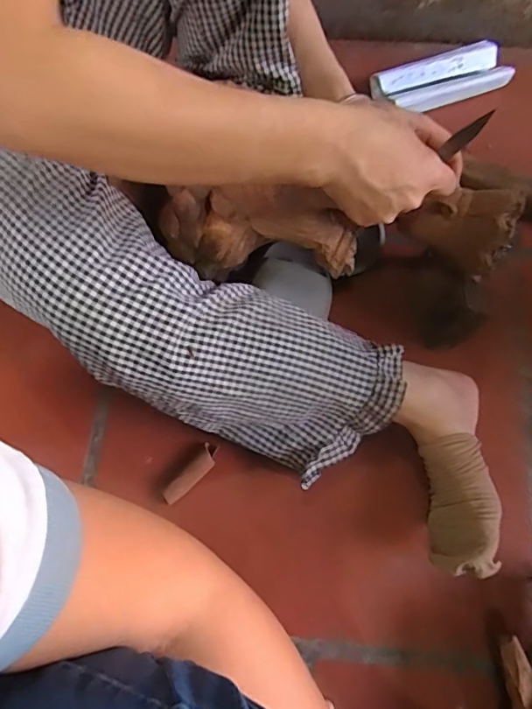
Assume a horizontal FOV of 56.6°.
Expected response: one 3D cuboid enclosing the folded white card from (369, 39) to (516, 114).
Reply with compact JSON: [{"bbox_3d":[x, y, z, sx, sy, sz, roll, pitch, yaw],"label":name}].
[{"bbox_3d":[0.270,-0.426,0.771,0.224,0.041,0.073,-17,71,-6],"label":"folded white card"}]

